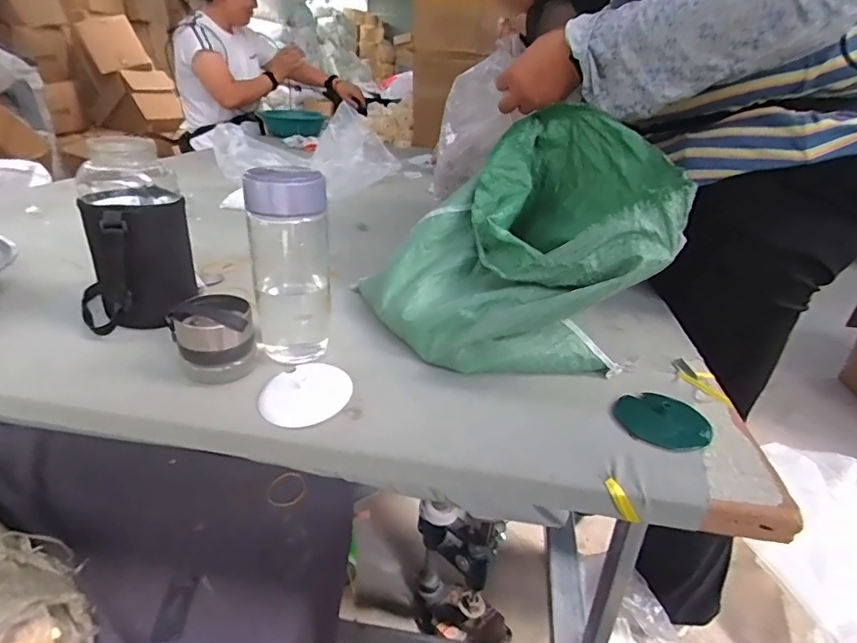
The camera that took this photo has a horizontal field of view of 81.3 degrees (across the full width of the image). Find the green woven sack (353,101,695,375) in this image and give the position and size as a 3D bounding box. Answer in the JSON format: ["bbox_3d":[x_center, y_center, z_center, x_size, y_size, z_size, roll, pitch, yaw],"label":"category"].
[{"bbox_3d":[0.098,-0.076,0.500,0.269,0.210,0.216,18,30,25],"label":"green woven sack"}]

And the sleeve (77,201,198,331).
[{"bbox_3d":[-0.304,-0.063,0.520,0.109,0.128,0.105,-14,32,-32],"label":"sleeve"}]

